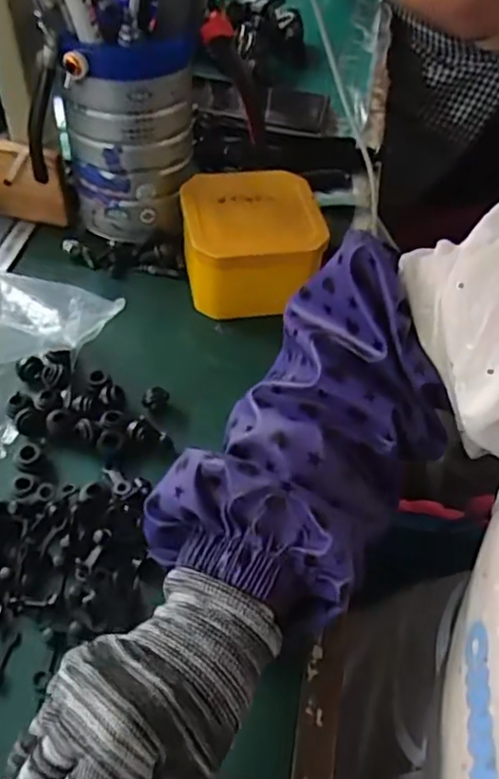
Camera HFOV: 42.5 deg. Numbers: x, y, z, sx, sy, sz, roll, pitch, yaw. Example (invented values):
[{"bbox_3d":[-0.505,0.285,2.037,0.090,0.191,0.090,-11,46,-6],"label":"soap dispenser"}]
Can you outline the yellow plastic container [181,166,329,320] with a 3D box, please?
[{"bbox_3d":[0.000,-0.114,0.490,0.101,0.059,0.103,-3,52,-8],"label":"yellow plastic container"}]

